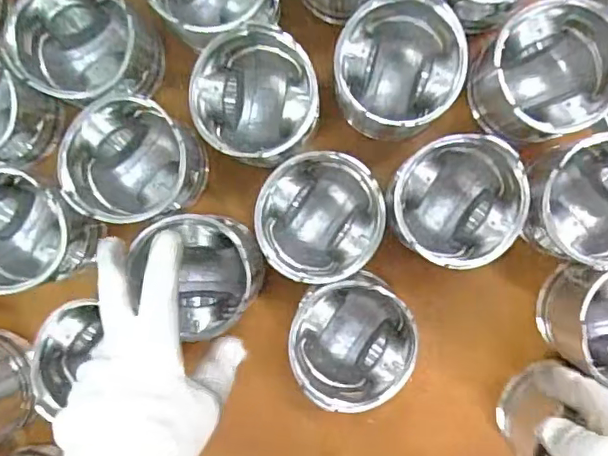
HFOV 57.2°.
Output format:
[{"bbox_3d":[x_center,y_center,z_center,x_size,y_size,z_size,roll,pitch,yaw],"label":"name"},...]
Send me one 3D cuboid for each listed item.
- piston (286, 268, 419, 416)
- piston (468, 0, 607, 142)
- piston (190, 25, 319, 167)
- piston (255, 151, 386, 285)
[{"bbox_3d":[0.032,0.079,0.420,0.092,0.077,0.089,0,92,4],"label":"piston"},{"bbox_3d":[0.173,-0.112,0.394,0.088,0.074,0.087,-37,89,4],"label":"piston"},{"bbox_3d":[-0.034,-0.094,0.415,0.087,0.089,0.085,0,92,4],"label":"piston"},{"bbox_3d":[0.010,-0.009,0.413,0.084,0.076,0.089,0,92,4],"label":"piston"}]

